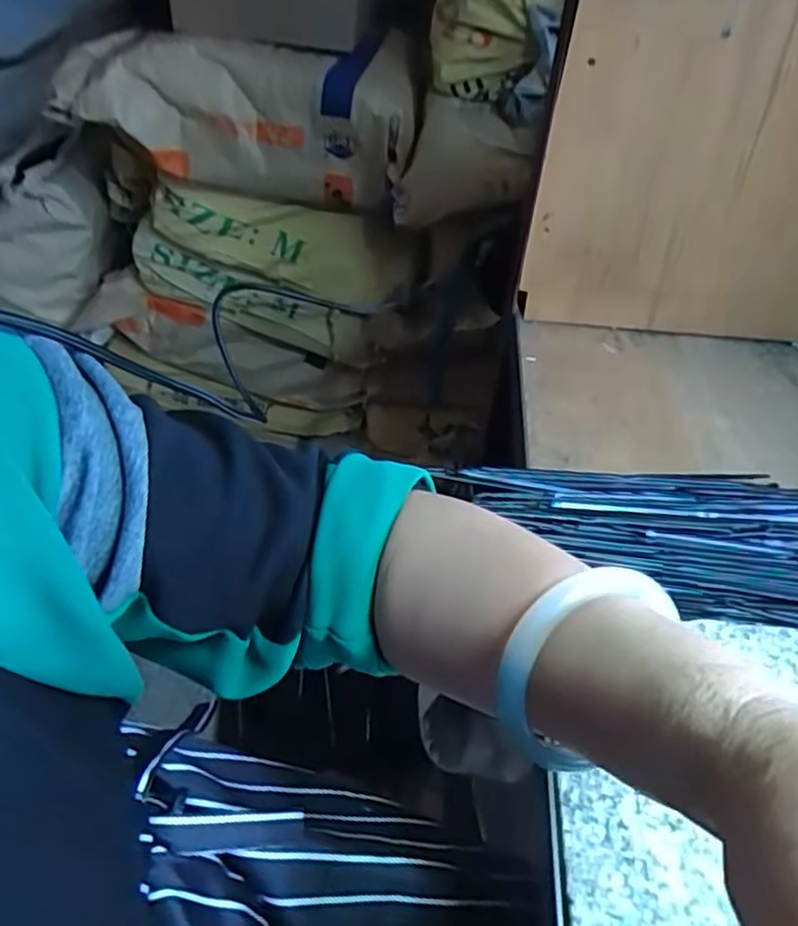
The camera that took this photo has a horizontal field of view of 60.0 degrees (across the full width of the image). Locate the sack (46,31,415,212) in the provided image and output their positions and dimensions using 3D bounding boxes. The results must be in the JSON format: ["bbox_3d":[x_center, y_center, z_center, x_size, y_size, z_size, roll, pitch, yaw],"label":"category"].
[{"bbox_3d":[-0.233,-0.528,1.041,0.499,0.194,0.262,3,45,0],"label":"sack"}]

